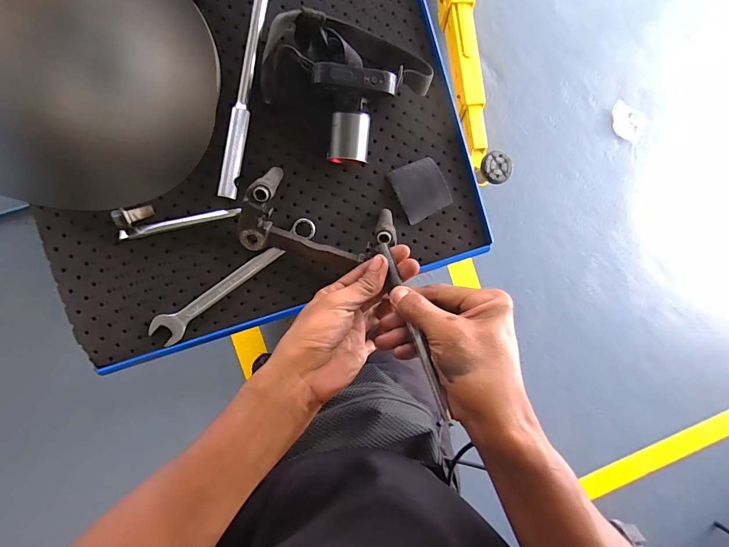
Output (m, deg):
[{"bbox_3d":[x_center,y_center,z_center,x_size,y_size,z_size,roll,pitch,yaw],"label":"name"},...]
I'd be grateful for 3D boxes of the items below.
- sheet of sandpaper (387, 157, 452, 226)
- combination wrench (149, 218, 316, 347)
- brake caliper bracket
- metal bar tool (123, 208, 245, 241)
[{"bbox_3d":[0.068,-0.101,0.437,0.060,0.012,0.067,-25,94,-8],"label":"sheet of sandpaper"},{"bbox_3d":[-0.141,0.005,0.403,0.204,0.017,0.030,-38,96,-7],"label":"combination wrench"},{"bbox_3d":[-0.048,-0.057,0.392,0.160,0.044,0.089,9,94,-6],"label":"brake caliper bracket"},{"bbox_3d":[-0.196,-0.055,0.391,0.121,0.014,0.010,-14,96,-4],"label":"metal bar tool"}]

